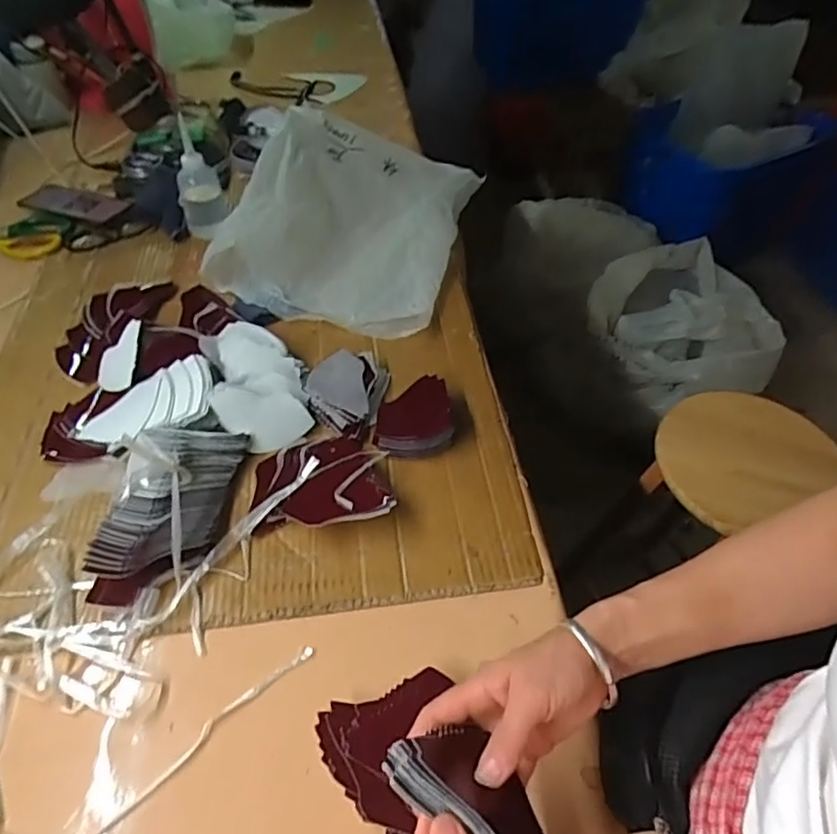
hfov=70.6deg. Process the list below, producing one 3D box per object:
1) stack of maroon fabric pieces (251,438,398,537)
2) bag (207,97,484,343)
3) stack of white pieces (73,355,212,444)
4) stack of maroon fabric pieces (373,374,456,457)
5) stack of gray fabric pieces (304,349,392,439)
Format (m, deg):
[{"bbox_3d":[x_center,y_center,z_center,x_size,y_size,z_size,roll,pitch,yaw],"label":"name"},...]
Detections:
[{"bbox_3d":[-0.100,0.062,0.602,0.134,0.039,0.118,-5,49,-7],"label":"stack of maroon fabric pieces"},{"bbox_3d":[-0.098,-0.321,0.898,0.317,0.091,0.453,10,49,6],"label":"bag"},{"bbox_3d":[-0.299,-0.009,0.650,0.151,0.050,0.086,-15,50,-15],"label":"stack of white pieces"},{"bbox_3d":[0.002,-0.001,0.662,0.076,0.029,0.108,13,49,10],"label":"stack of maroon fabric pieces"},{"bbox_3d":[-0.082,-0.035,0.687,0.083,0.036,0.122,15,49,11],"label":"stack of gray fabric pieces"}]

